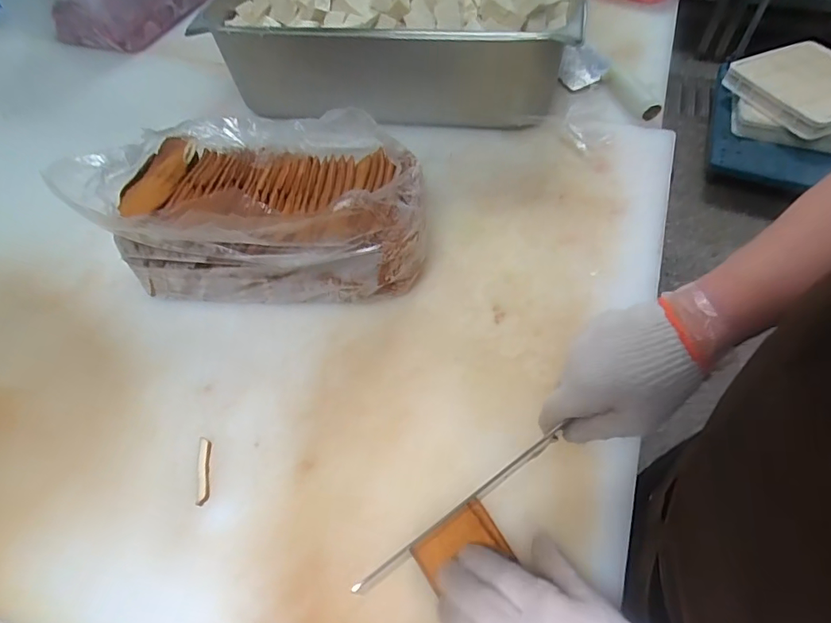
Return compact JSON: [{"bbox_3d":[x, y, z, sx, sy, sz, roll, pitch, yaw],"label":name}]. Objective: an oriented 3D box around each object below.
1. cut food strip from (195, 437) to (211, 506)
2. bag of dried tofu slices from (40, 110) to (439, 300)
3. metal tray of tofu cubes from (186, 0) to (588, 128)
[{"bbox_3d":[-0.196,0.146,0.442,0.010,0.004,0.063,-12,56,-4],"label":"cut food strip"},{"bbox_3d":[-0.169,-0.108,0.516,0.345,0.172,0.189,-6,55,0],"label":"bag of dried tofu slices"},{"bbox_3d":[-0.029,-0.432,0.726,0.514,0.155,0.297,6,56,8],"label":"metal tray of tofu cubes"}]

